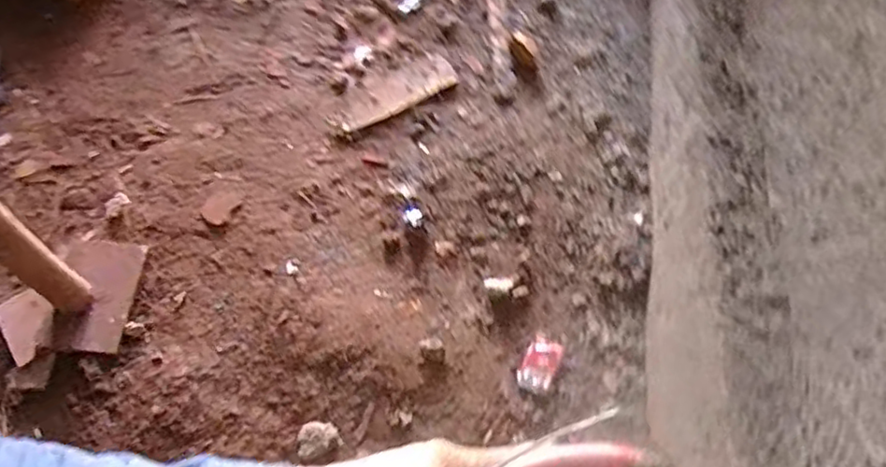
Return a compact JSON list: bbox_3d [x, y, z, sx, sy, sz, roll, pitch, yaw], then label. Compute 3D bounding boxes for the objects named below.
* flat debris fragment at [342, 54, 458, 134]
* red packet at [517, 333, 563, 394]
[{"bbox_3d":[-0.118,-0.358,1.659,0.308,0.028,0.101,-24,65,-14],"label":"flat debris fragment"},{"bbox_3d":[0.208,0.281,1.401,0.069,0.023,0.118,25,65,16],"label":"red packet"}]

